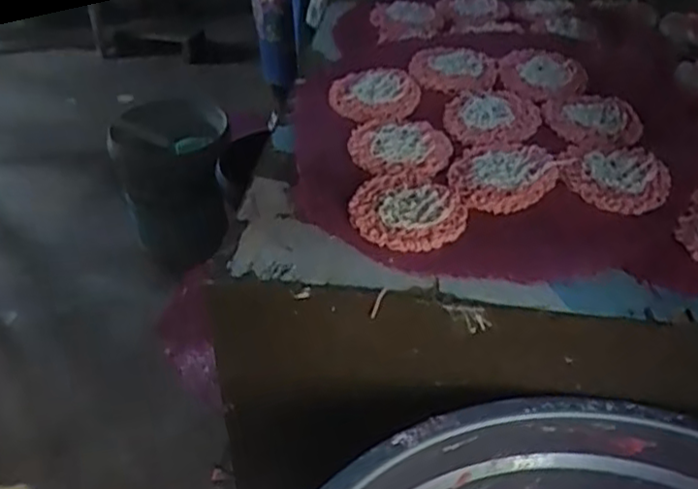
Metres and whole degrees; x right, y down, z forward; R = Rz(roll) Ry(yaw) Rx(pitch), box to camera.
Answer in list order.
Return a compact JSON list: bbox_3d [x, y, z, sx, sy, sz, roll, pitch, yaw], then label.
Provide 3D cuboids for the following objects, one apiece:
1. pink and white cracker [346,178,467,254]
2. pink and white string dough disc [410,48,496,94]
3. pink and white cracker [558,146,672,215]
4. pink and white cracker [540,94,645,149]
[{"bbox_3d":[0.043,-0.026,0.489,0.075,0.008,0.078,18,46,18],"label":"pink and white cracker"},{"bbox_3d":[0.095,-0.160,0.637,0.077,0.007,0.082,0,43,0],"label":"pink and white string dough disc"},{"bbox_3d":[0.192,-0.050,0.508,0.074,0.010,0.072,0,43,0],"label":"pink and white cracker"},{"bbox_3d":[0.199,-0.101,0.571,0.076,0.004,0.080,0,43,0],"label":"pink and white cracker"}]

